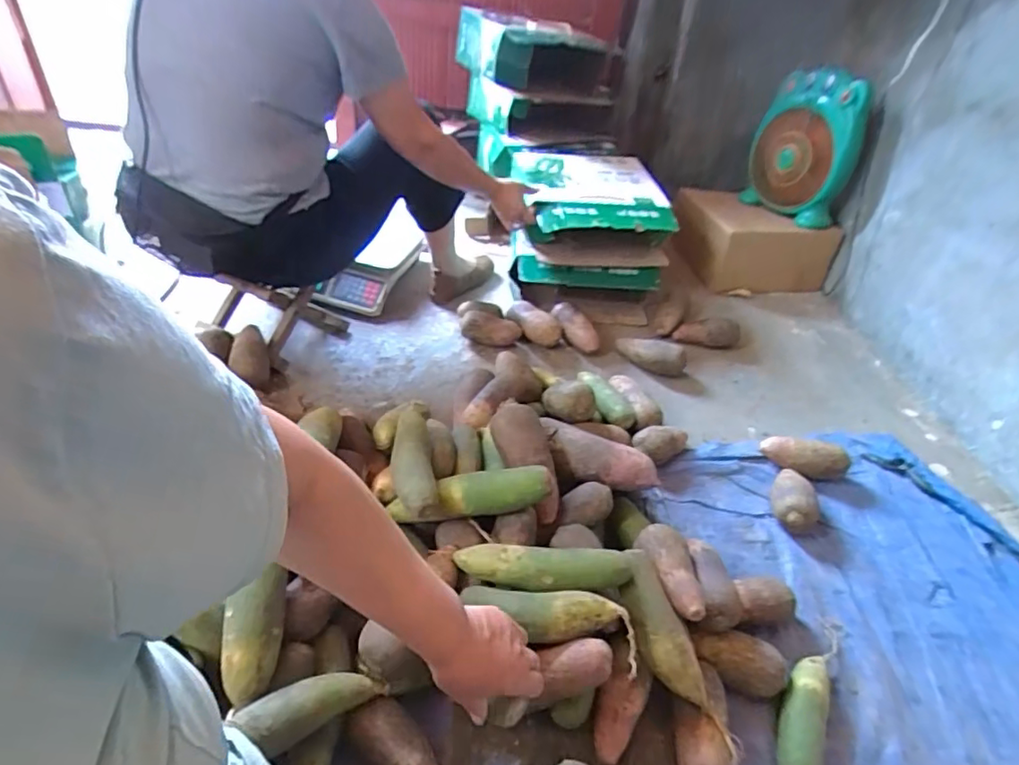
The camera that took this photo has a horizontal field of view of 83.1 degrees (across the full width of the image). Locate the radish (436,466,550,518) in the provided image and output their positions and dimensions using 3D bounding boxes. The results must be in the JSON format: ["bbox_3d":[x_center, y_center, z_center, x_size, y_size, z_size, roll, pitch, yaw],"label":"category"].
[{"bbox_3d":[-0.020,0.153,0.795,0.161,0.053,0.048,-9,39,9],"label":"radish"}]

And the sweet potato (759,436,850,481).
[{"bbox_3d":[0.563,0.143,1.097,0.152,0.065,0.054,18,42,14],"label":"sweet potato"}]

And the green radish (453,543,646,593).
[{"bbox_3d":[0.043,0.238,0.738,0.225,0.040,0.059,3,40,-3],"label":"green radish"}]

